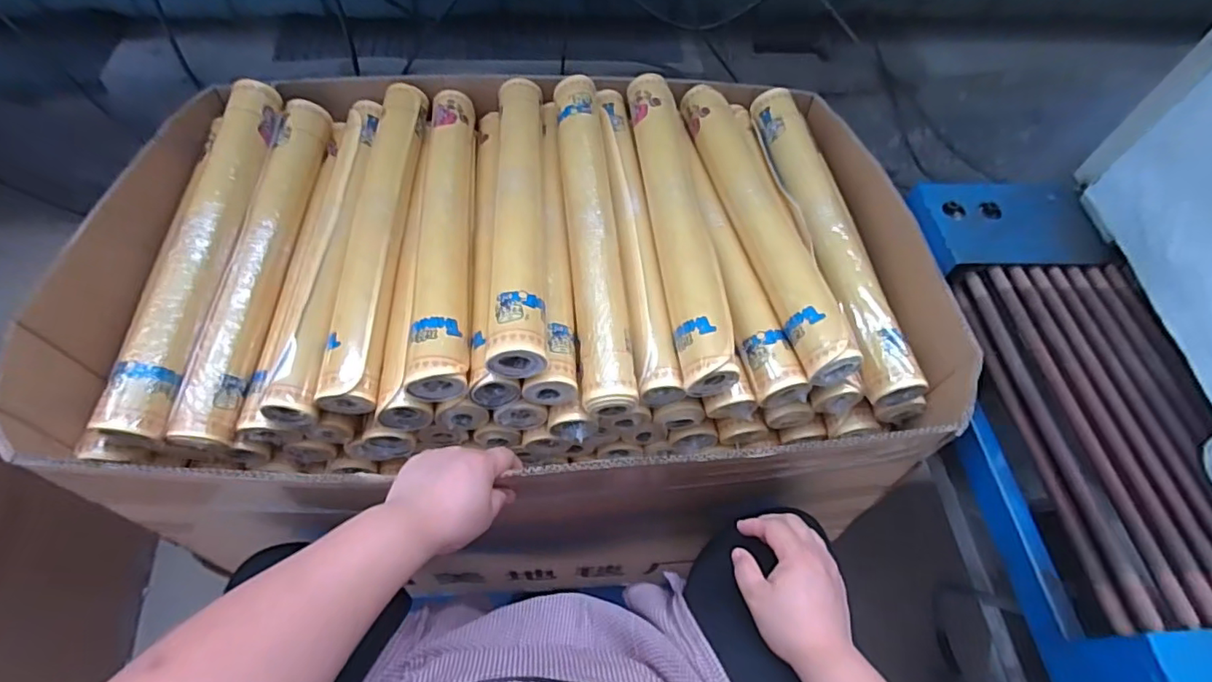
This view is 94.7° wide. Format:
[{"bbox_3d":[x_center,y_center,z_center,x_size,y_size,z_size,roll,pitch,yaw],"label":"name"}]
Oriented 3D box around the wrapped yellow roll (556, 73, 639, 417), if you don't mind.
[{"bbox_3d":[-0.019,-0.153,0.728,0.065,0.076,0.500,-4,58,-5],"label":"wrapped yellow roll"}]

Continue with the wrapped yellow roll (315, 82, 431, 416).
[{"bbox_3d":[-0.298,-0.150,0.732,0.067,0.064,0.497,0,58,-2],"label":"wrapped yellow roll"}]

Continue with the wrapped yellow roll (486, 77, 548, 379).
[{"bbox_3d":[-0.112,-0.185,0.721,0.064,0.063,0.507,-3,58,-4],"label":"wrapped yellow roll"}]

